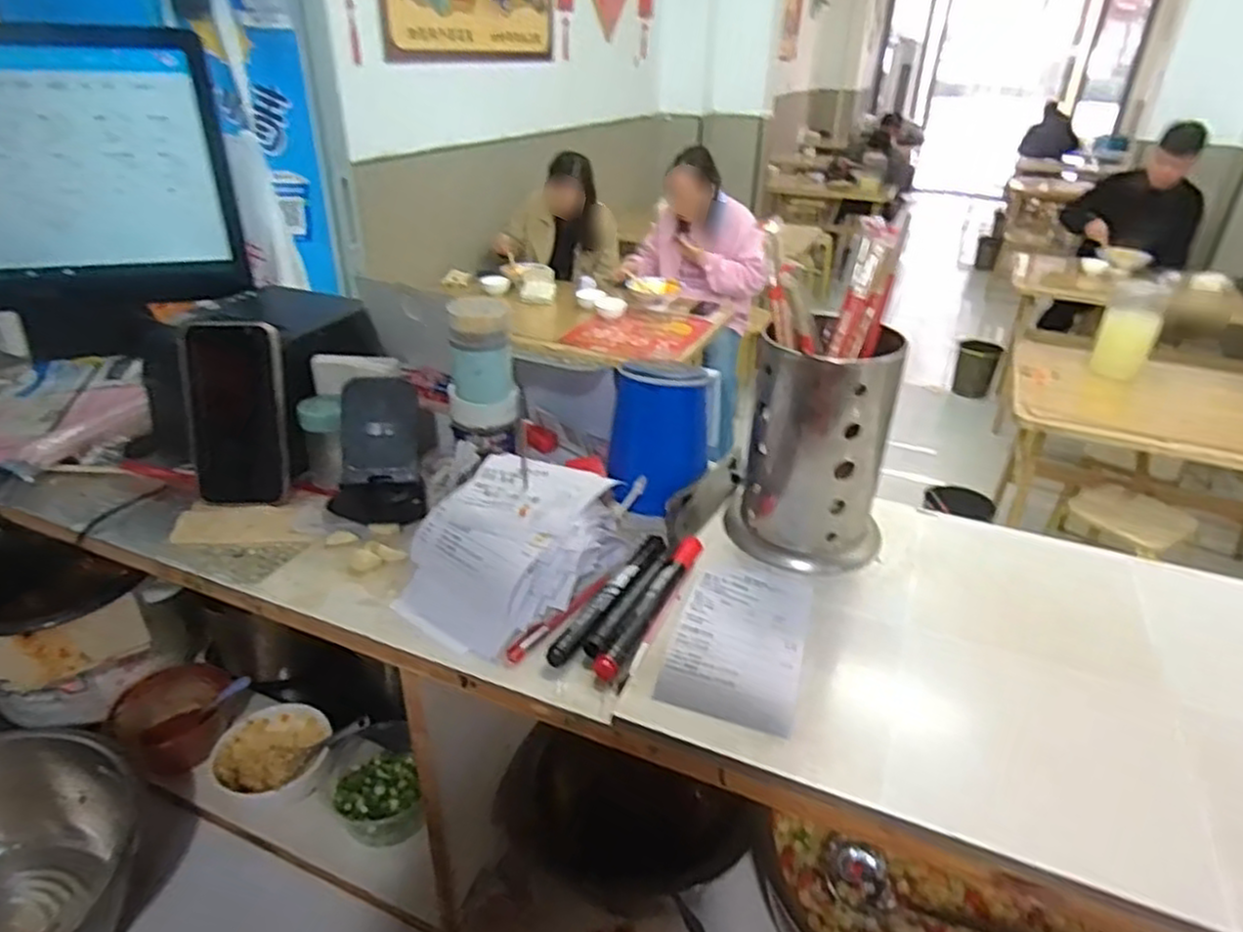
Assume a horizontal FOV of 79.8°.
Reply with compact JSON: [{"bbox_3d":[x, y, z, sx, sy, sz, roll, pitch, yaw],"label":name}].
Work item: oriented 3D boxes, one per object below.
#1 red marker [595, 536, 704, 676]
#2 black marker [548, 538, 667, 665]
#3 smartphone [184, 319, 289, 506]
[{"bbox_3d":[0.022,0.092,0.508,0.017,0.014,0.145,16,33,23],"label":"red marker"},{"bbox_3d":[-0.005,0.091,0.518,0.017,0.017,0.146,16,33,23],"label":"black marker"},{"bbox_3d":[-0.314,-0.042,0.601,0.077,0.146,0.015,3,13,4],"label":"smartphone"}]

